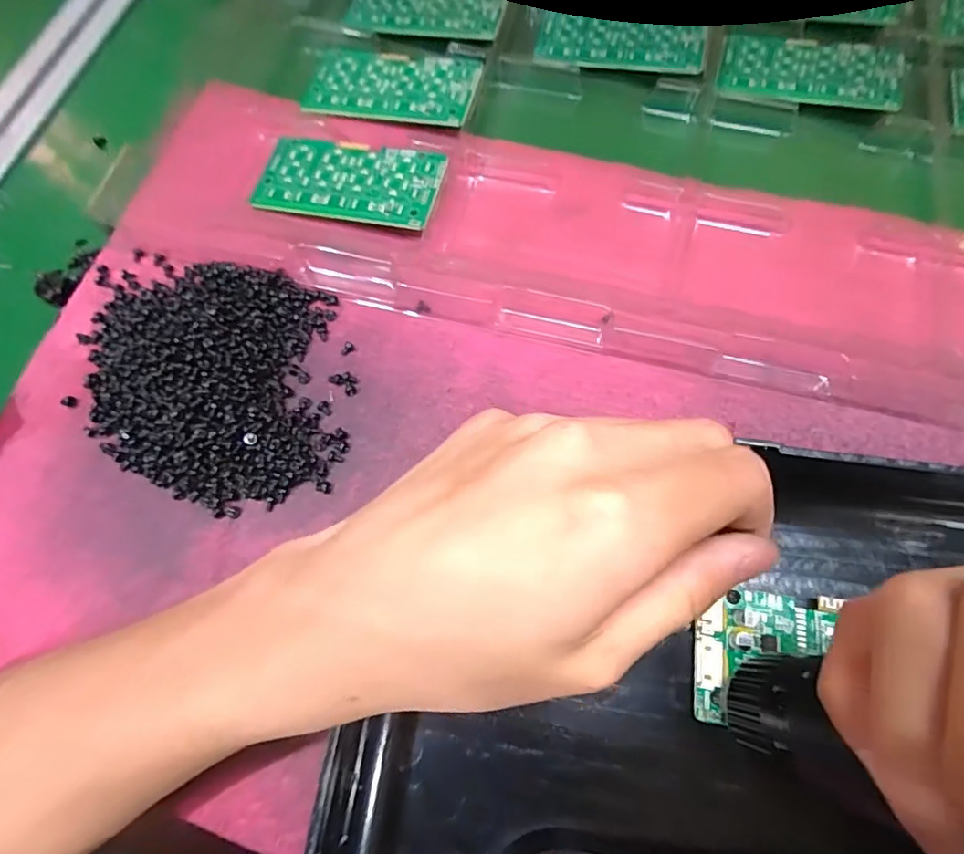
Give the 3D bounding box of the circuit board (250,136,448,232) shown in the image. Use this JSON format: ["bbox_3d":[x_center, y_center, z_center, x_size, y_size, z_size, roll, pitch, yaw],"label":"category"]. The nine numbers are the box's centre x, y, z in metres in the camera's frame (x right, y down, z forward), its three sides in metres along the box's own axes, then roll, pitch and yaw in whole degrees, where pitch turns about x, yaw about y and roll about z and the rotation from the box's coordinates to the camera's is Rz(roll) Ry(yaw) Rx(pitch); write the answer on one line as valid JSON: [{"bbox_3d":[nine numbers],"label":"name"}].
[{"bbox_3d":[-0.067,-0.126,0.288,0.093,0.004,0.048,11,71,10],"label":"circuit board"}]

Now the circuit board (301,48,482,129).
[{"bbox_3d":[-0.050,-0.189,0.311,0.094,0.005,0.050,12,76,4],"label":"circuit board"}]

